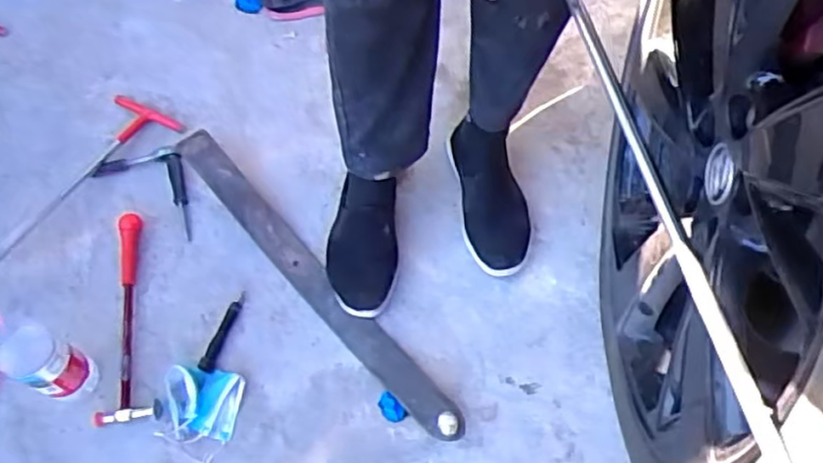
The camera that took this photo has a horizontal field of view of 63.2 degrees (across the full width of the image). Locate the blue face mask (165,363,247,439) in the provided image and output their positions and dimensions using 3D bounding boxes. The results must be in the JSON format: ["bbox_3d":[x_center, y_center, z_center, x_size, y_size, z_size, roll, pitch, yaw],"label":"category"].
[{"bbox_3d":[-0.267,0.215,0.842,0.097,0.028,0.089,9,65,6],"label":"blue face mask"}]

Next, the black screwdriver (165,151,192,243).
[{"bbox_3d":[-0.343,-0.056,0.987,0.024,0.015,0.146,-16,65,-6],"label":"black screwdriver"}]

